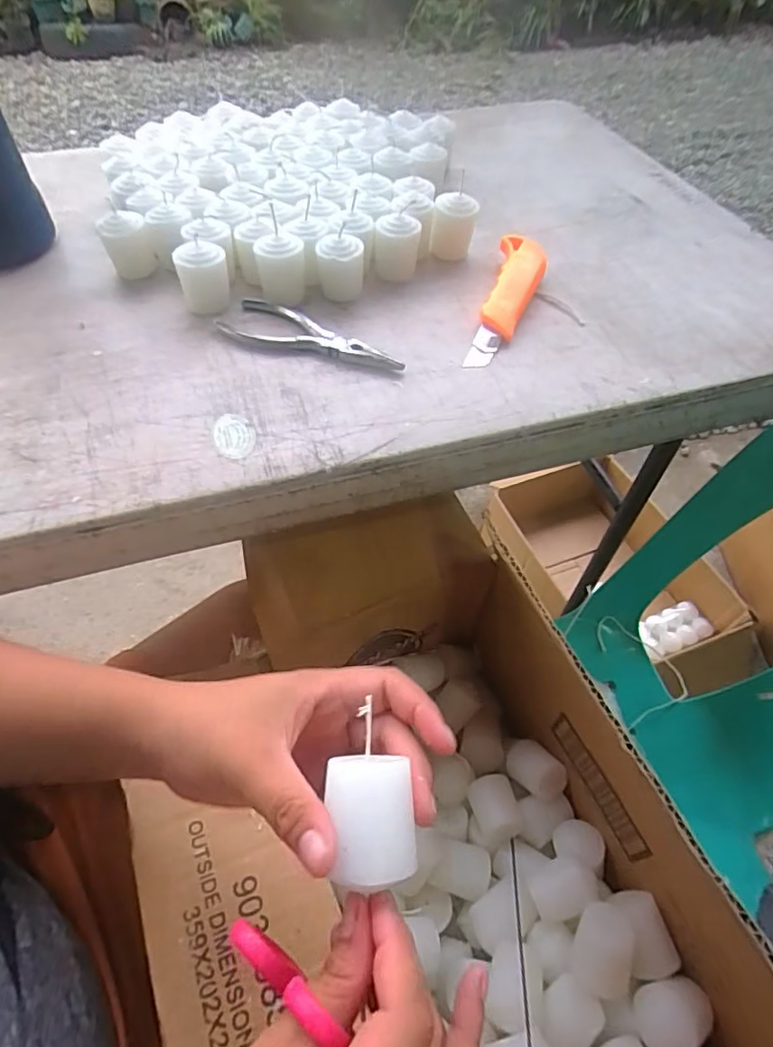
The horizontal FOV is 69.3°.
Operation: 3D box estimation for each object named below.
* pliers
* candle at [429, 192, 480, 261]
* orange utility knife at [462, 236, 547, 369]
[{"bbox_3d":[-0.058,-0.138,0.422,0.144,0.011,0.047,25,56,15],"label":"pliers"},{"bbox_3d":[0.060,-0.264,0.502,0.036,0.049,0.032,14,54,7],"label":"candle"},{"bbox_3d":[0.101,-0.183,0.457,0.040,0.022,0.162,15,54,8],"label":"orange utility knife"}]

